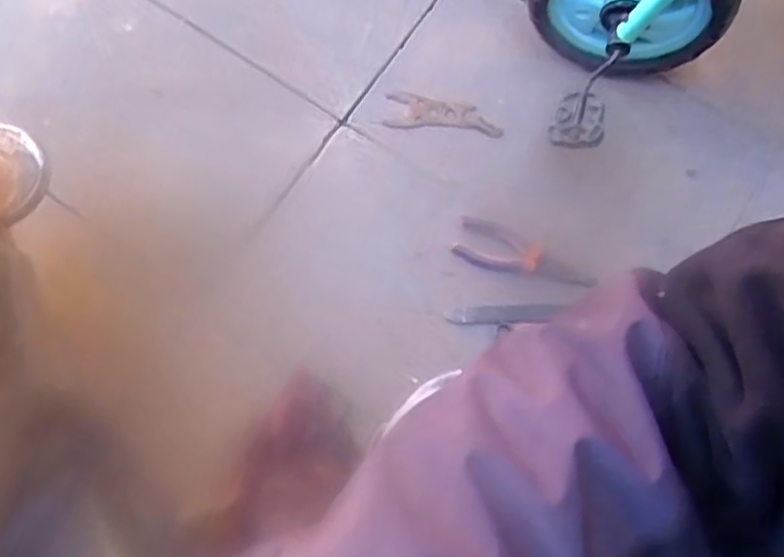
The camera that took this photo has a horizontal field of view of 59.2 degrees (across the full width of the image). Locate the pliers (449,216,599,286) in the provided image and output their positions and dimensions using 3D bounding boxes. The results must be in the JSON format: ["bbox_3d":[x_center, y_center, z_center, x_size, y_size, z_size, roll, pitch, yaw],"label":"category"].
[{"bbox_3d":[0.158,-0.025,0.854,0.166,0.023,0.054,22,73,4],"label":"pliers"}]

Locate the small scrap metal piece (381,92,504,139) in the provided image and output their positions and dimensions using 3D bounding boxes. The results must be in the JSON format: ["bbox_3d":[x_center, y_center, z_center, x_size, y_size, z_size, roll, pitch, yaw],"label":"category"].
[{"bbox_3d":[0.069,-0.216,0.923,0.154,0.019,0.044,10,73,1],"label":"small scrap metal piece"}]

